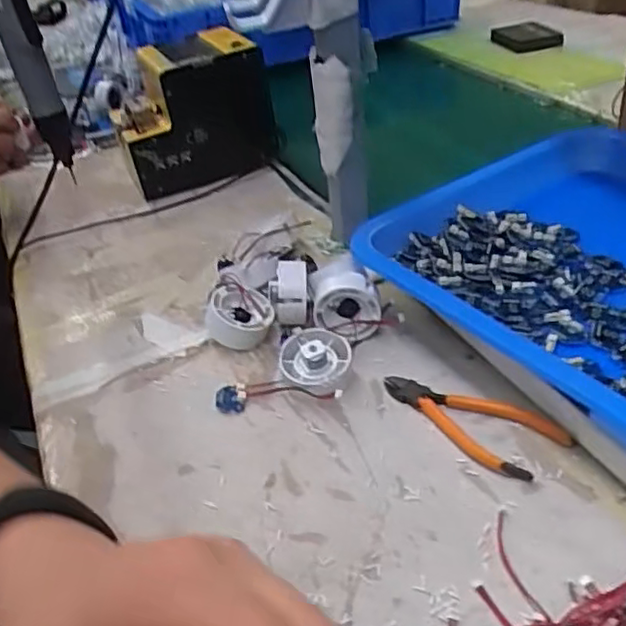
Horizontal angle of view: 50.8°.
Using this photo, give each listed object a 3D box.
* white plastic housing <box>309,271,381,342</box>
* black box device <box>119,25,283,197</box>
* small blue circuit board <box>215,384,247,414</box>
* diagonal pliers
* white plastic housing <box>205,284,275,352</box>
[{"bbox_3d":[0.027,-0.013,0.552,0.057,0.058,0.041,-5,36,1],"label":"white plastic housing"},{"bbox_3d":[-0.156,-0.258,0.846,0.180,0.144,0.131,-20,38,-15],"label":"black box device"},{"bbox_3d":[-0.063,0.066,0.507,0.023,0.006,0.028,-3,36,3],"label":"small blue circuit board"},{"bbox_3d":[0.109,0.069,0.457,0.053,0.012,0.126,-28,42,-28],"label":"diagonal pliers"},{"bbox_3d":[-0.062,0.005,0.556,0.056,0.033,0.057,-4,36,2],"label":"white plastic housing"}]

